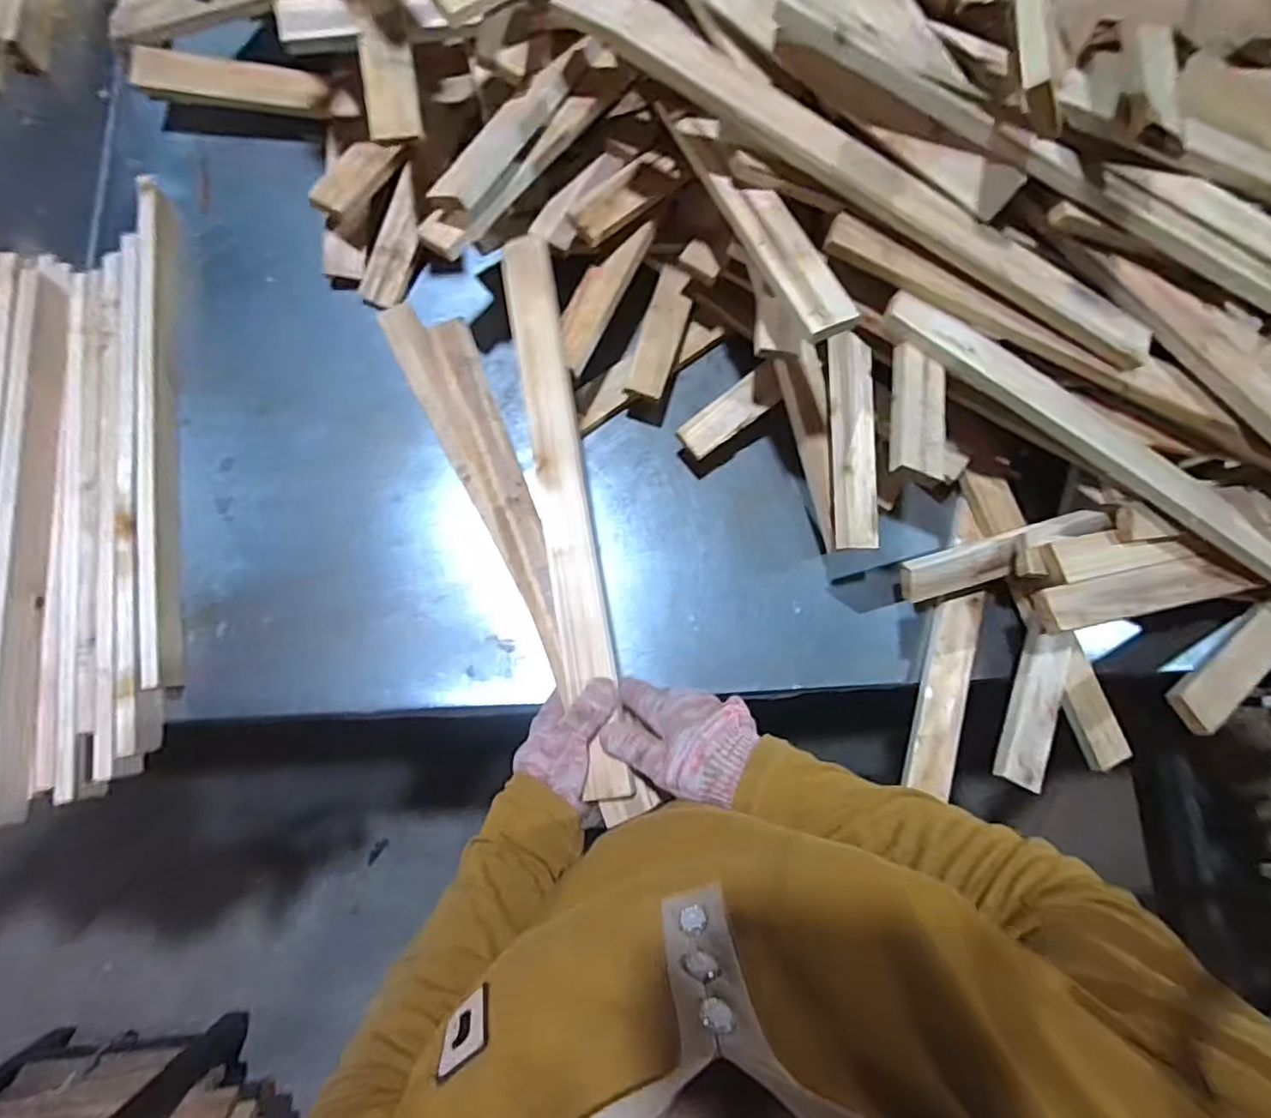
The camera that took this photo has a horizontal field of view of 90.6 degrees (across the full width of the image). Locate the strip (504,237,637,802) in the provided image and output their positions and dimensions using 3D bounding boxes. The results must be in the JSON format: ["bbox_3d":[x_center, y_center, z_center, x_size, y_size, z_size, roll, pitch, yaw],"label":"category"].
[{"bbox_3d":[-0.060,-0.052,0.532,0.042,0.019,0.483,-9,79,-5],"label":"strip"}]

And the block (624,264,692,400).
[{"bbox_3d":[0.027,-0.230,0.637,0.040,0.011,0.149,16,72,2],"label":"block"}]

